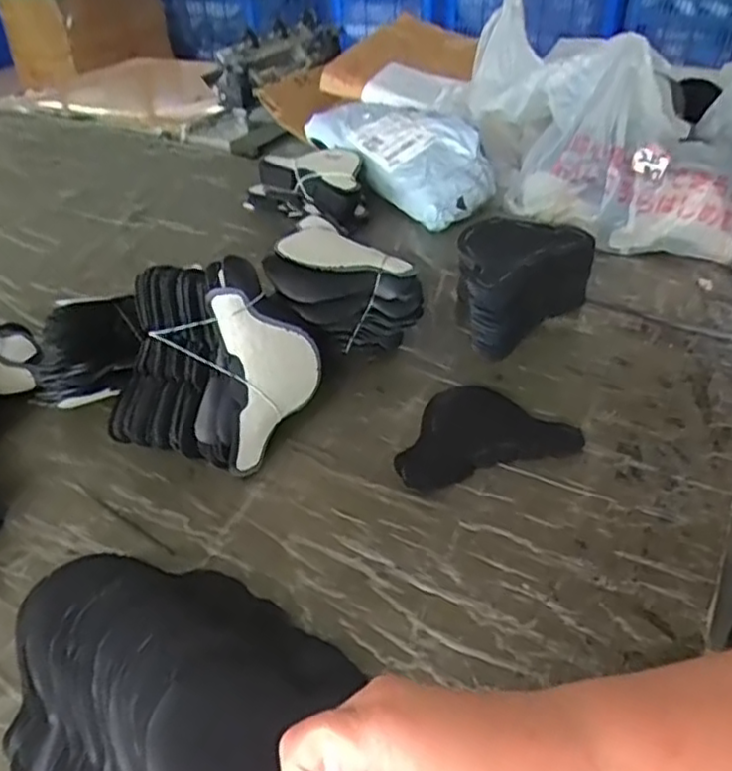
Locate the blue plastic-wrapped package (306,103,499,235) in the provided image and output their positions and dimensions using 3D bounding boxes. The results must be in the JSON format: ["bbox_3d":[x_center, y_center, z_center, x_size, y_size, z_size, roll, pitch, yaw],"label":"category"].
[{"bbox_3d":[0.043,-0.289,0.843,0.116,0.076,0.270,-25,45,-24],"label":"blue plastic-wrapped package"}]

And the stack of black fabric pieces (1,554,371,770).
[{"bbox_3d":[-0.109,0.163,0.366,0.201,0.049,0.147,22,48,27],"label":"stack of black fabric pieces"}]

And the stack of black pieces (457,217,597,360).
[{"bbox_3d":[0.134,-0.101,0.630,0.143,0.079,0.089,-31,47,-29],"label":"stack of black pieces"}]

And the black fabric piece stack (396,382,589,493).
[{"bbox_3d":[0.085,0.030,0.534,0.142,0.009,0.099,-12,41,-11],"label":"black fabric piece stack"}]

